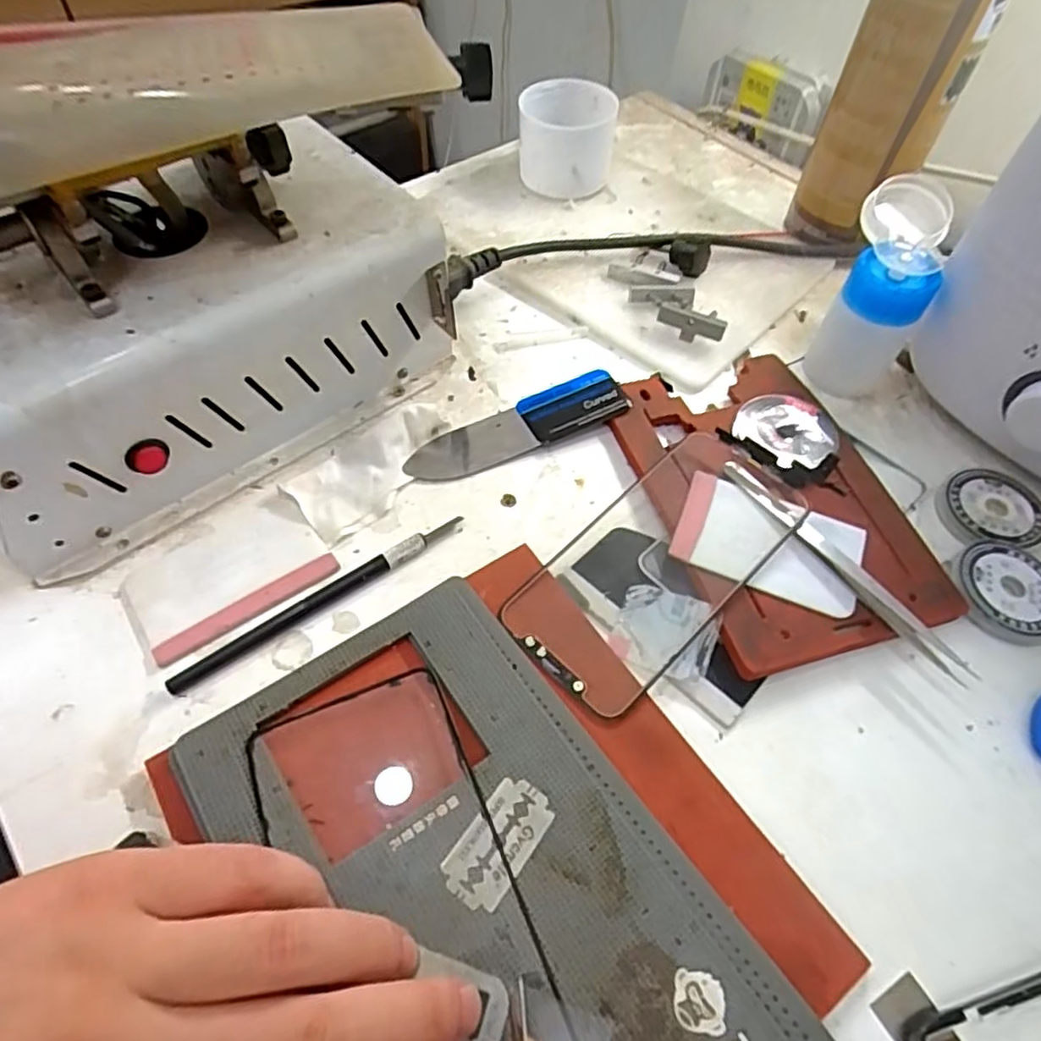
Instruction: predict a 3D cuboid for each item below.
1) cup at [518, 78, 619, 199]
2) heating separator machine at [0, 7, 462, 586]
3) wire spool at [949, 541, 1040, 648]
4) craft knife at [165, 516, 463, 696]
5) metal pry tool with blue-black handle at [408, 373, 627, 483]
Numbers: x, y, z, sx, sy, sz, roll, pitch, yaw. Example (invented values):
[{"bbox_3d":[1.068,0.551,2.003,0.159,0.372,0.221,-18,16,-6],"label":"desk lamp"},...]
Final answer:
[{"bbox_3d":[0.030,-0.257,0.458,0.061,0.053,0.060,1,56,0],"label":"cup"},{"bbox_3d":[-0.151,-0.110,0.293,0.234,0.156,0.129,-30,62,-20],"label":"heating separator machine"},{"bbox_3d":[0.217,0.032,0.299,0.045,0.008,0.047,0,56,-1],"label":"wire spool"},{"bbox_3d":[-0.084,0.033,0.290,0.134,0.006,0.010,-32,62,-20],"label":"craft knife"},{"bbox_3d":[-0.002,-0.049,0.346,0.117,0.010,0.032,-21,59,-14],"label":"metal pry tool with blue-black handle"}]

